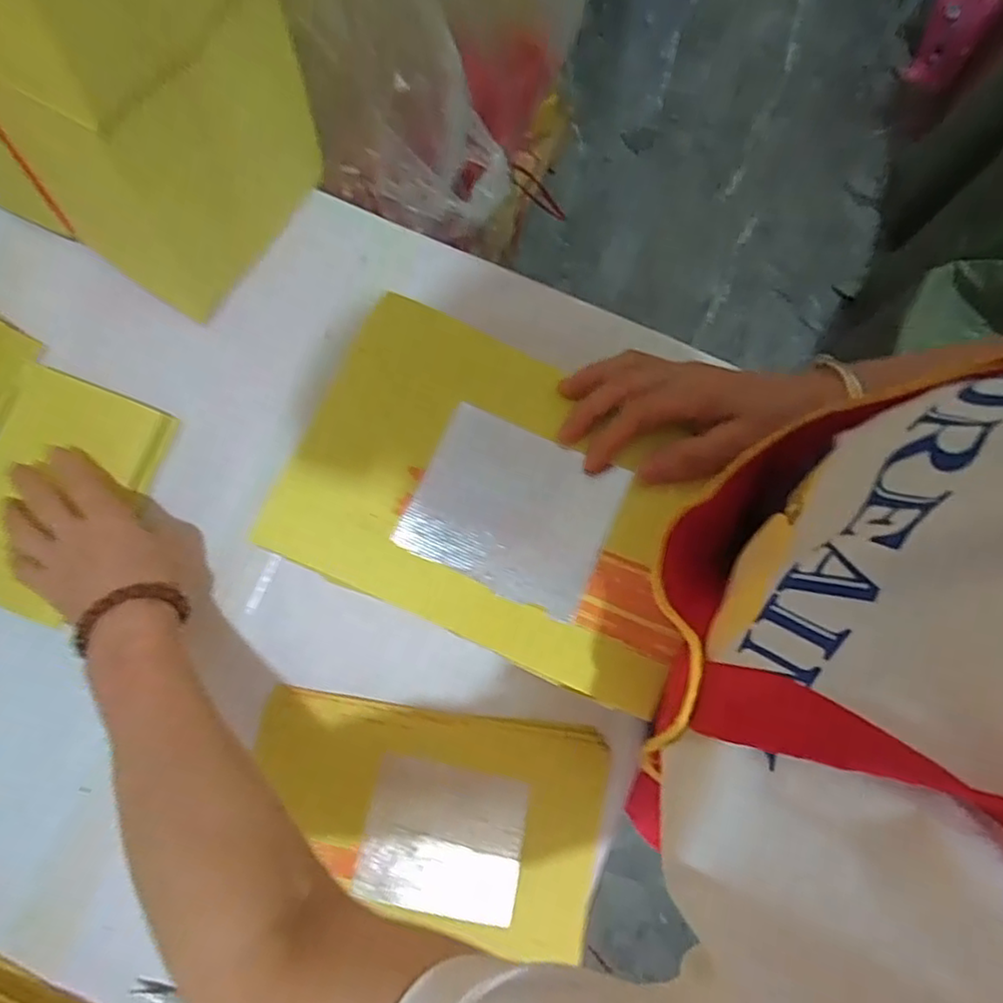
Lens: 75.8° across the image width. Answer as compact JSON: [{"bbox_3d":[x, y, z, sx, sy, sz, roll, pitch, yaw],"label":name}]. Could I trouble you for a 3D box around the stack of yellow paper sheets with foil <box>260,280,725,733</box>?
[{"bbox_3d":[0.002,-0.004,0.348,0.215,0.019,0.157,24,80,4],"label":"stack of yellow paper sheets with foil"}]

